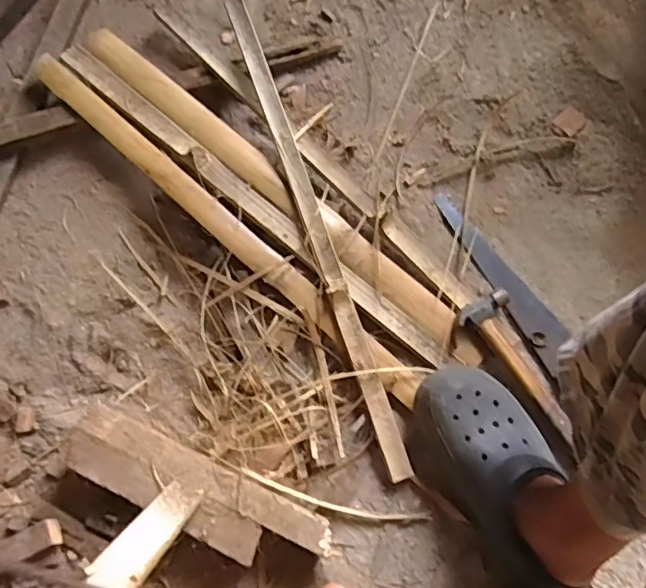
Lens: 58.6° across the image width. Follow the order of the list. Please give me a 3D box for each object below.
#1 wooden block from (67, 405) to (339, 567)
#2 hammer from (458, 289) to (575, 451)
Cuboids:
[{"bbox_3d":[-0.141,0.229,0.665,0.309,0.062,0.079,25,74,9],"label":"wooden block"},{"bbox_3d":[0.255,0.086,0.714,0.068,0.028,0.199,-35,77,-8],"label":"hammer"}]

